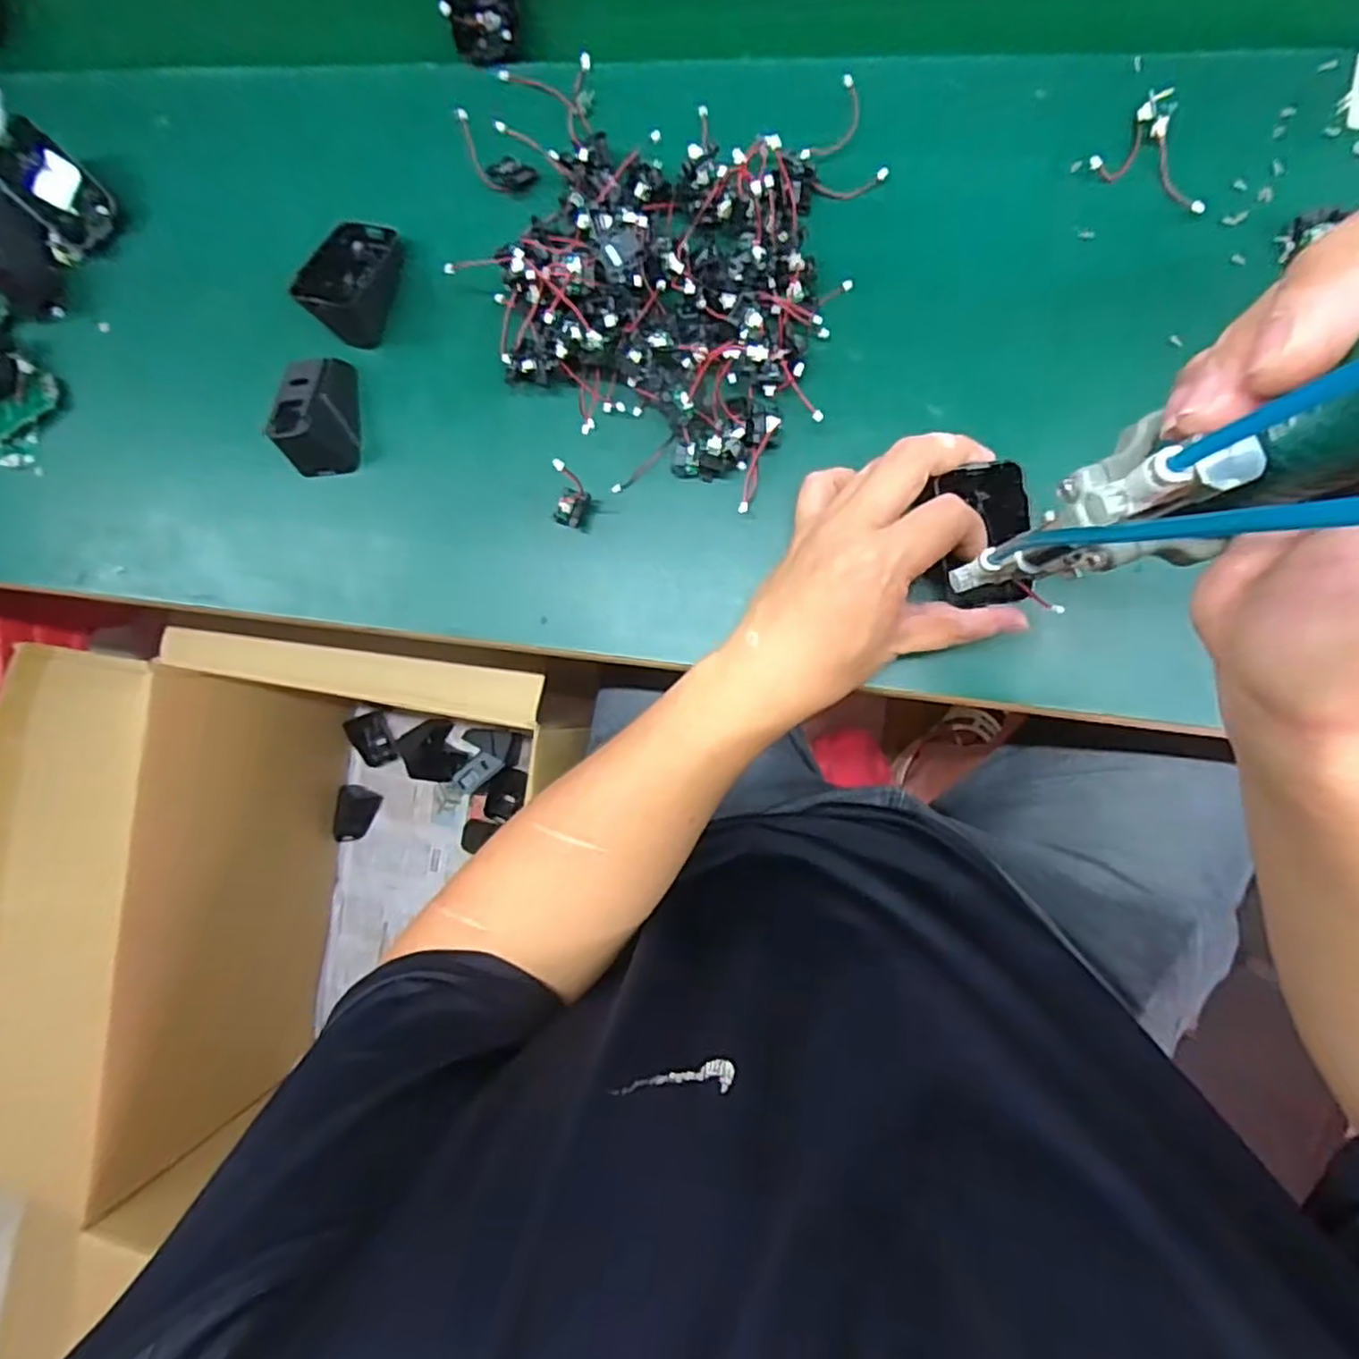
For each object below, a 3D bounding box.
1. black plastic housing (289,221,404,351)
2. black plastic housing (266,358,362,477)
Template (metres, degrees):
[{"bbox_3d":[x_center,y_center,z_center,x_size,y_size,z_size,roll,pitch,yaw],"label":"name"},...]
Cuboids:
[{"bbox_3d":[-0.196,-0.240,0.418,0.043,0.042,0.071,13,92,9],"label":"black plastic housing"},{"bbox_3d":[-0.218,-0.160,0.422,0.037,0.039,0.065,-2,90,9],"label":"black plastic housing"}]

